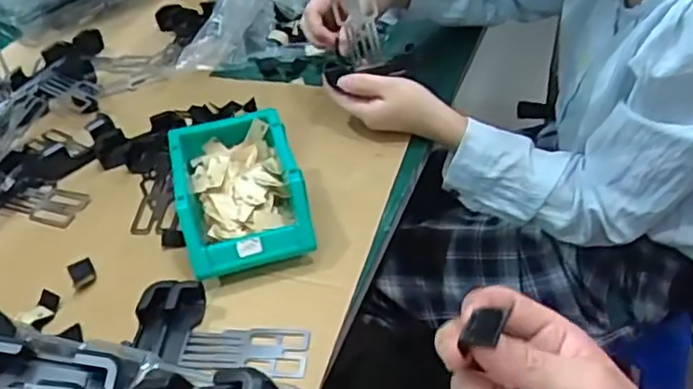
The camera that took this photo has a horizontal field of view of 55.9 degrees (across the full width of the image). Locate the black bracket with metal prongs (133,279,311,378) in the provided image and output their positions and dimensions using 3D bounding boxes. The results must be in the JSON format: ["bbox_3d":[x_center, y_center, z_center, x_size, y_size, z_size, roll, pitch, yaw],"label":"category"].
[{"bbox_3d":[-0.100,0.112,0.520,0.141,0.032,0.059,16,43,6],"label":"black bracket with metal prongs"}]

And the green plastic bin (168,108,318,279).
[{"bbox_3d":[-0.098,0.001,0.605,0.107,0.080,0.149,-14,41,-8],"label":"green plastic bin"}]

